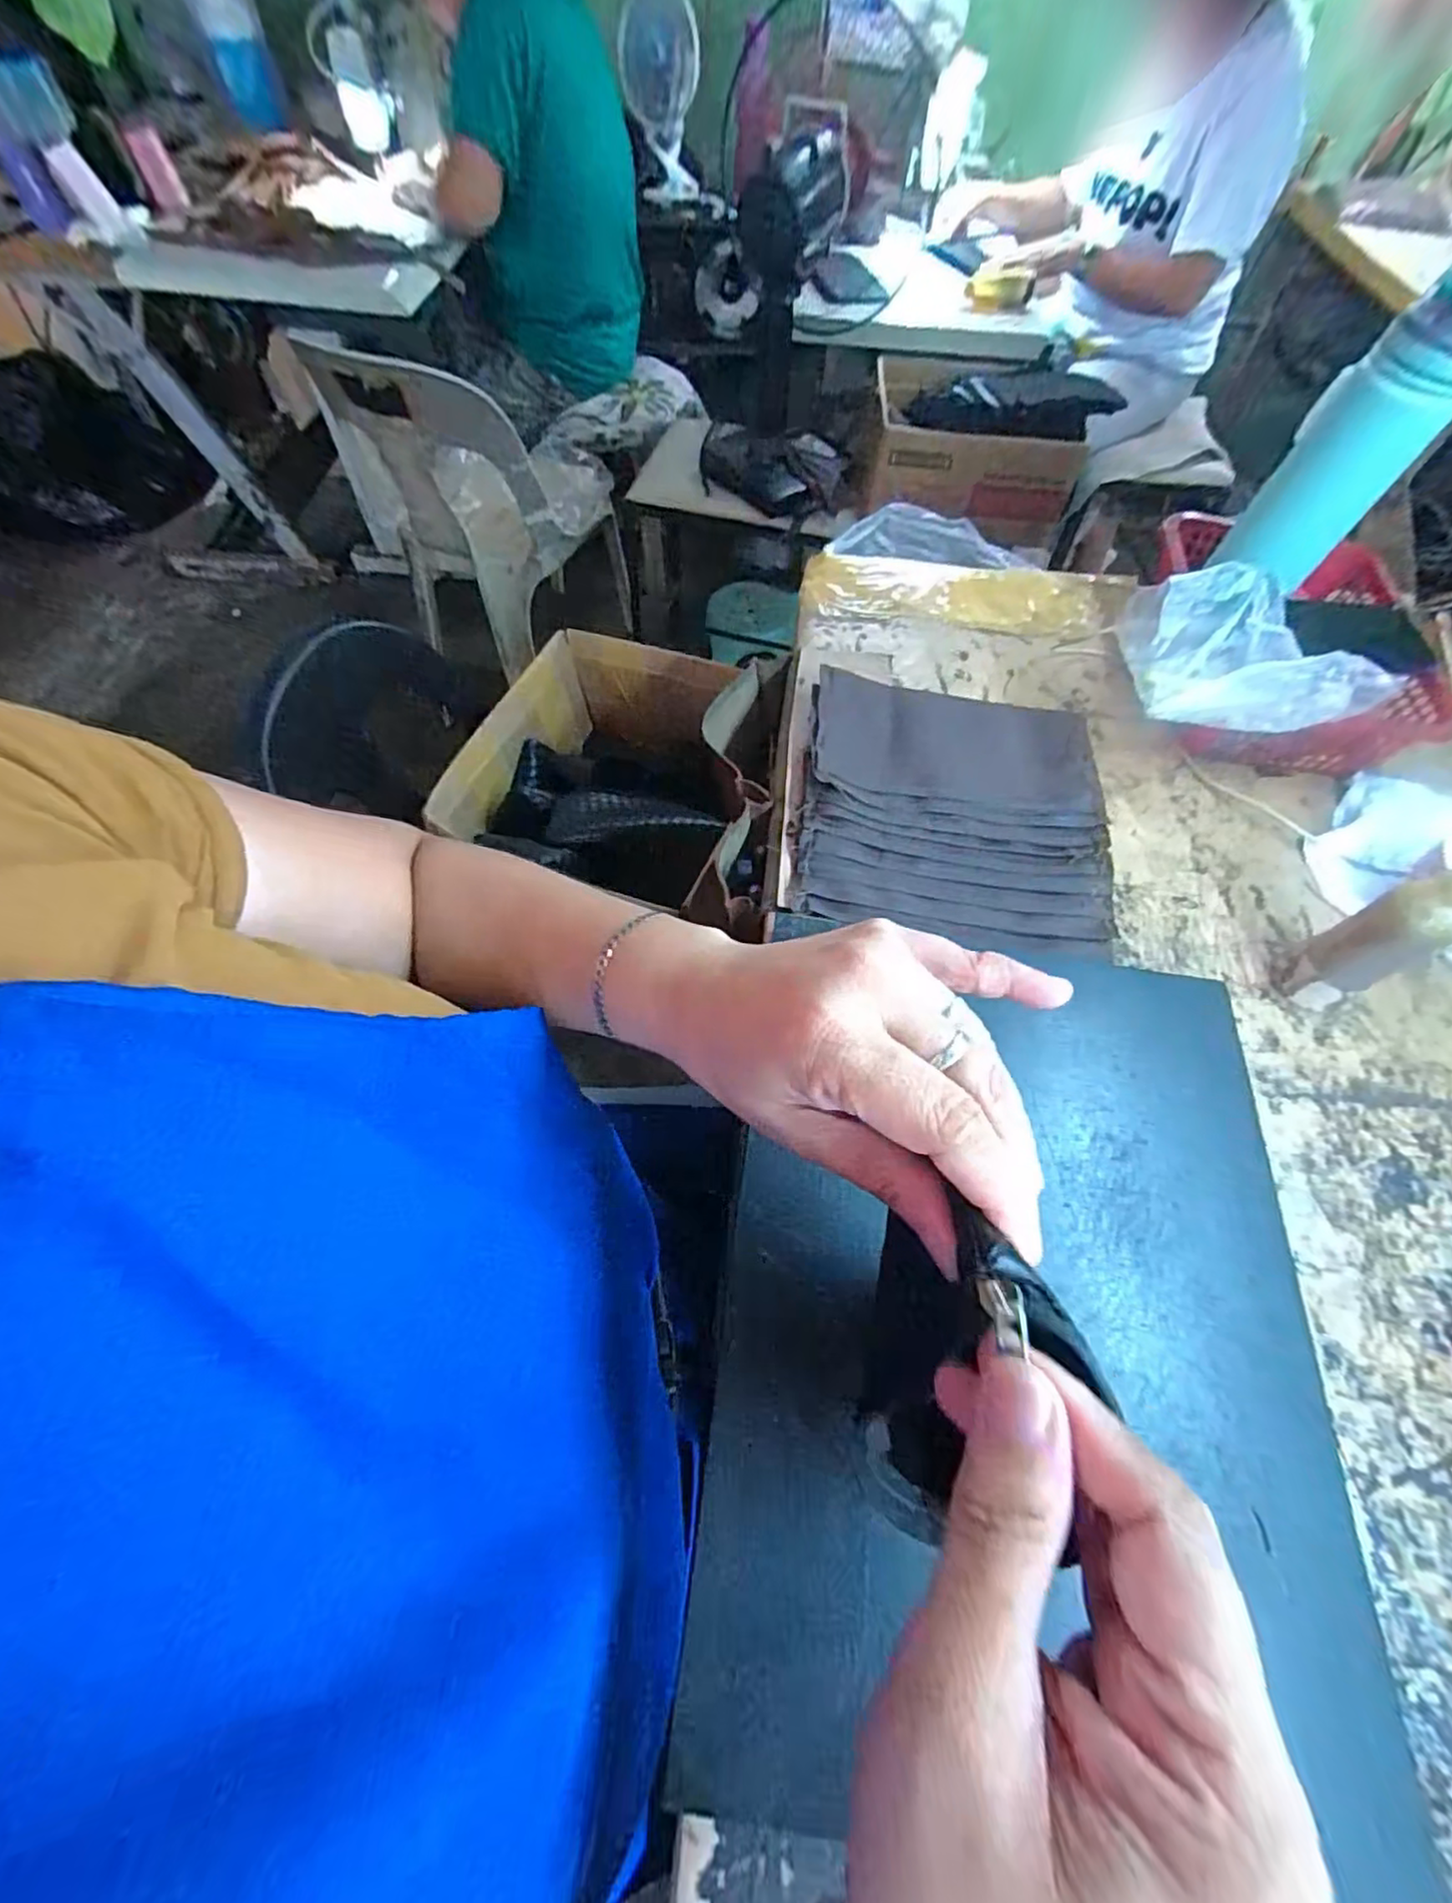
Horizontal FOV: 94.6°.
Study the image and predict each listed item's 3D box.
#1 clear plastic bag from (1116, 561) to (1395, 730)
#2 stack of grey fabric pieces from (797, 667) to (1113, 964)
[{"bbox_3d":[0.385,-0.219,0.483,0.172,0.070,0.092,2,60,-1],"label":"clear plastic bag"},{"bbox_3d":[0.174,-0.112,0.513,0.222,0.031,0.232,10,60,3],"label":"stack of grey fabric pieces"}]

